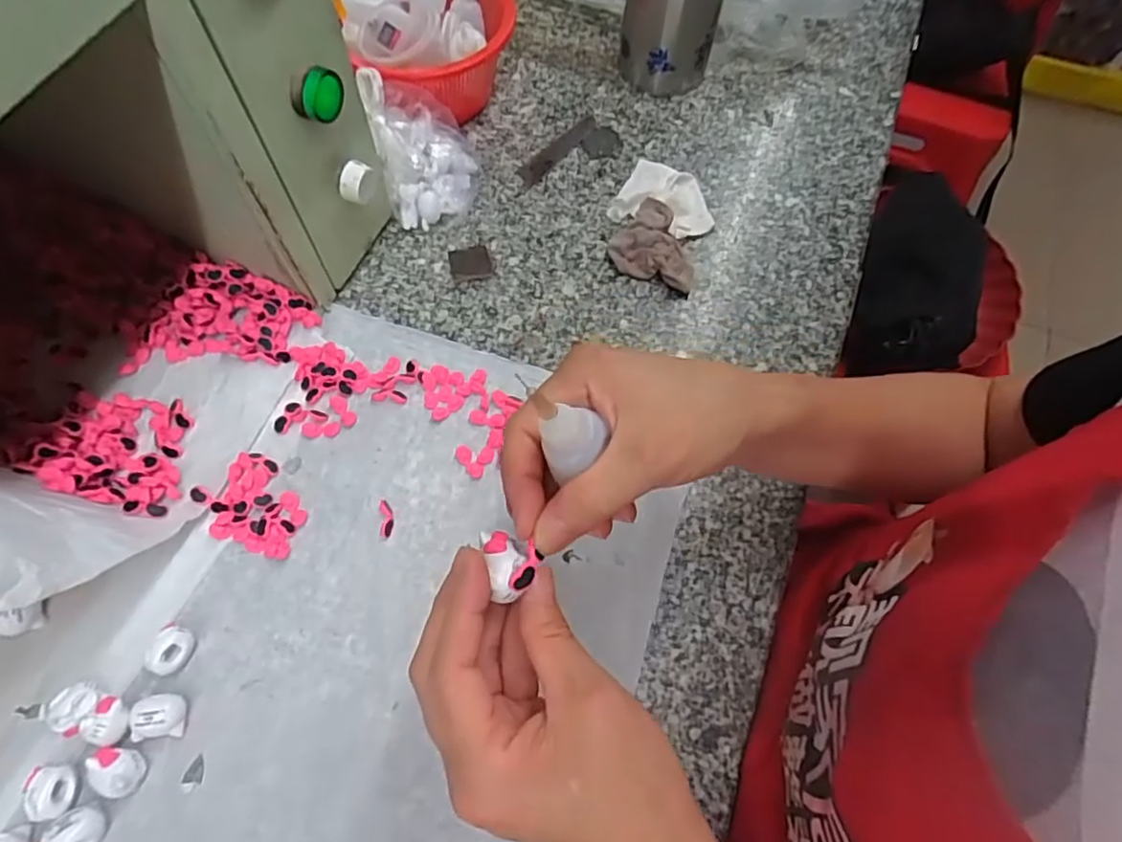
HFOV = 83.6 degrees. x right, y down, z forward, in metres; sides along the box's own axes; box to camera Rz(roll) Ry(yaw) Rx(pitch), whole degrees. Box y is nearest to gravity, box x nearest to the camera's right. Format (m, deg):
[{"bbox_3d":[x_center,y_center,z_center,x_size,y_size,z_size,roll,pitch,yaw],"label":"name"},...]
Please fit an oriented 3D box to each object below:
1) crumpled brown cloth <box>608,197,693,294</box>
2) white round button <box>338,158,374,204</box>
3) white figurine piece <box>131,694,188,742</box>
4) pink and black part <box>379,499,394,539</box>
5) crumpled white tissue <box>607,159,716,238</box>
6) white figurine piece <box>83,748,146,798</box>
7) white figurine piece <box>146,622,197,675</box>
[{"bbox_3d":[0.077,-0.135,0.477,0.066,0.029,0.058,29,67,10],"label":"crumpled brown cloth"},{"bbox_3d":[-0.133,-0.154,0.406,0.013,0.023,0.024,29,67,10],"label":"white round button"},{"bbox_3d":[-0.215,0.158,0.335,0.026,0.019,0.022,4,65,-1],"label":"white figurine piece"},{"bbox_3d":[-0.110,0.061,0.393,0.008,0.007,0.024,-7,65,-4],"label":"pink and black part"},{"bbox_3d":[0.087,-0.181,0.503,0.077,0.020,0.066,23,66,8],"label":"crumpled white tissue"},{"bbox_3d":[-0.229,0.182,0.325,0.022,0.019,0.022,1,65,-3],"label":"white figurine piece"},{"bbox_3d":[-0.216,0.128,0.350,0.018,0.018,0.024,24,66,8],"label":"white figurine piece"}]

